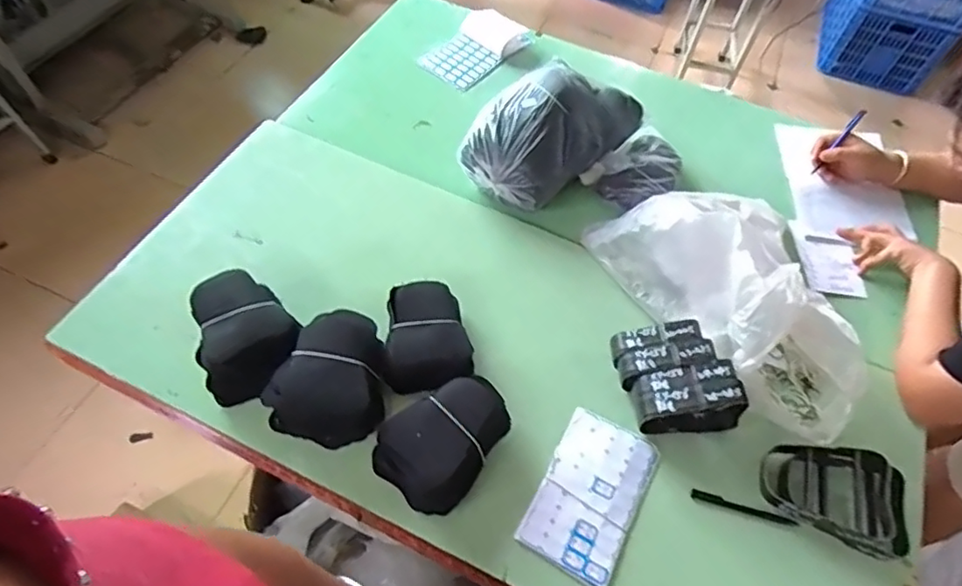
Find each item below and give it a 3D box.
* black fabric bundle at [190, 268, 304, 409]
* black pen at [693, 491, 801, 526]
[{"bbox_3d":[-0.320,0.057,0.786,0.135,0.071,0.172,-31,66,-14],"label":"black fabric bundle"},{"bbox_3d":[0.348,0.285,0.772,0.137,0.012,0.012,13,64,8],"label":"black pen"}]

